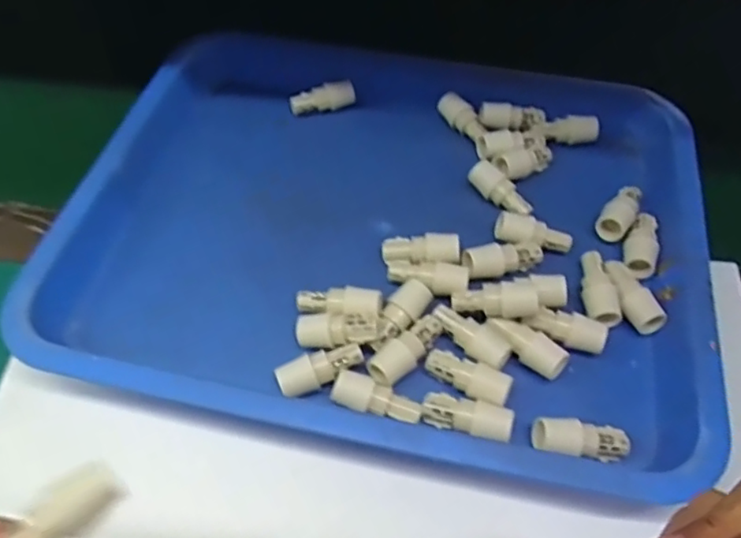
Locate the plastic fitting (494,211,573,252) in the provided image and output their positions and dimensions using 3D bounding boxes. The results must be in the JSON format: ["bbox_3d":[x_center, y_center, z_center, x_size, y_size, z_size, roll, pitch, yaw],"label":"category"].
[{"bbox_3d":[0.118,-0.025,0.448,0.055,0.020,0.023,16,57,9],"label":"plastic fitting"}]

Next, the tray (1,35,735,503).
[{"bbox_3d":[0.016,-0.039,0.462,0.440,0.054,0.368,14,56,7],"label":"tray"}]

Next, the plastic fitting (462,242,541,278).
[{"bbox_3d":[0.093,-0.006,0.432,0.056,0.019,0.023,-5,56,-6],"label":"plastic fitting"}]

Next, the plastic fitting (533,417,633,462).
[{"bbox_3d":[0.123,0.100,0.360,0.056,0.021,0.021,4,56,1],"label":"plastic fitting"}]

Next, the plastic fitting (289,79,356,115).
[{"bbox_3d":[-0.041,-0.146,0.532,0.054,0.023,0.017,-13,57,-11],"label":"plastic fitting"}]

